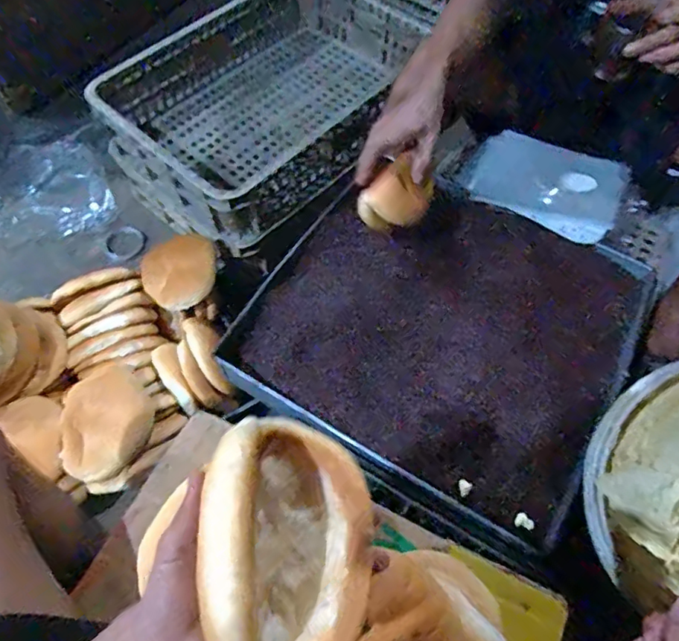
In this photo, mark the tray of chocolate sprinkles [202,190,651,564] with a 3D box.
[{"bbox_3d":[0.142,-0.010,0.730,0.488,0.066,0.451,26,63,15],"label":"tray of chocolate sprinkles"}]

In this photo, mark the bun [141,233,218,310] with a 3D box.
[{"bbox_3d":[-0.293,-0.092,0.990,0.145,0.032,0.151,-6,68,16],"label":"bun"}]

